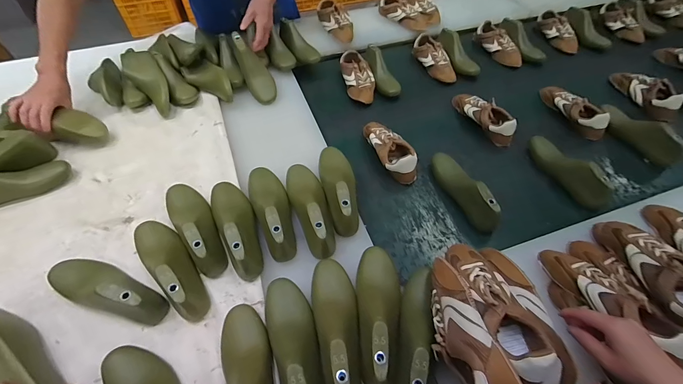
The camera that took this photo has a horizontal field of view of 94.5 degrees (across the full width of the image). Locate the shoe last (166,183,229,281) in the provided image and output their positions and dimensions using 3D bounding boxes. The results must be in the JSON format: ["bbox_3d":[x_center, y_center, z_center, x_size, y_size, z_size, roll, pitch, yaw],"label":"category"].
[{"bbox_3d":[-0.291,0.055,0.624,0.072,0.085,0.227,-31,59,-20],"label":"shoe last"}]

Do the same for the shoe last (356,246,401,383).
[{"bbox_3d":[0.066,0.187,0.517,0.074,0.067,0.227,0,54,1],"label":"shoe last"}]

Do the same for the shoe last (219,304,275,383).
[{"bbox_3d":[-0.131,0.271,0.456,0.076,0.076,0.220,-24,57,-15],"label":"shoe last"}]

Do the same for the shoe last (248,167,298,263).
[{"bbox_3d":[-0.141,0.030,0.642,0.073,0.083,0.221,-19,56,-13],"label":"shoe last"}]

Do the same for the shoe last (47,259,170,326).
[{"bbox_3d":[-0.418,0.164,0.550,0.225,0.080,0.071,19,57,14],"label":"shoe last"}]

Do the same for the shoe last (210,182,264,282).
[{"bbox_3d":[-0.208,0.055,0.624,0.073,0.086,0.235,-24,57,-16],"label":"shoe last"}]

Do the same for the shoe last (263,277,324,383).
[{"bbox_3d":[-0.069,0.232,0.484,0.073,0.077,0.221,-21,57,-14],"label":"shoe last"}]

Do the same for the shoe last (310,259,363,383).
[{"bbox_3d":[-0.006,0.207,0.501,0.073,0.070,0.227,-8,55,-5],"label":"shoe last"}]

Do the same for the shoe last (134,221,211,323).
[{"bbox_3d":[-0.314,0.128,0.578,0.231,0.085,0.070,39,63,25],"label":"shoe last"}]

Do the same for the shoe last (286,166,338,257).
[{"bbox_3d":[-0.064,0.021,0.643,0.073,0.074,0.233,-14,55,-9],"label":"shoe last"}]

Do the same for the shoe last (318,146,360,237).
[{"bbox_3d":[-0.001,-0.024,0.679,0.075,0.076,0.233,-11,55,-7],"label":"shoe last"}]

